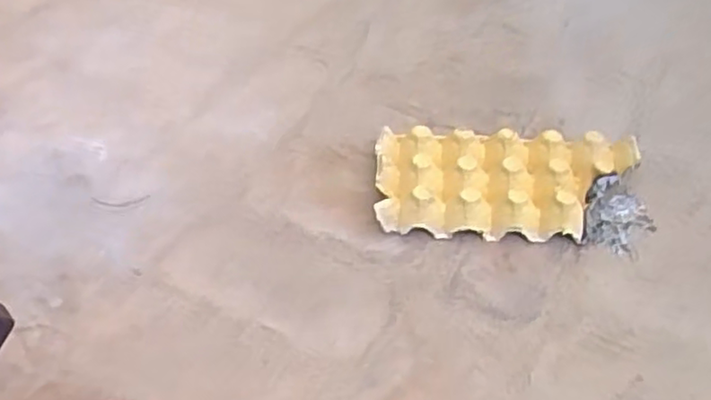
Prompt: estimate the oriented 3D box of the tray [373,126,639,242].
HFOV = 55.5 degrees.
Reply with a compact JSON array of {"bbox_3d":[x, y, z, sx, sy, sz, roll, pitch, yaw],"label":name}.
[{"bbox_3d":[0.165,-0.022,0.747,0.286,0.048,0.143,2,47,2],"label":"tray"}]

